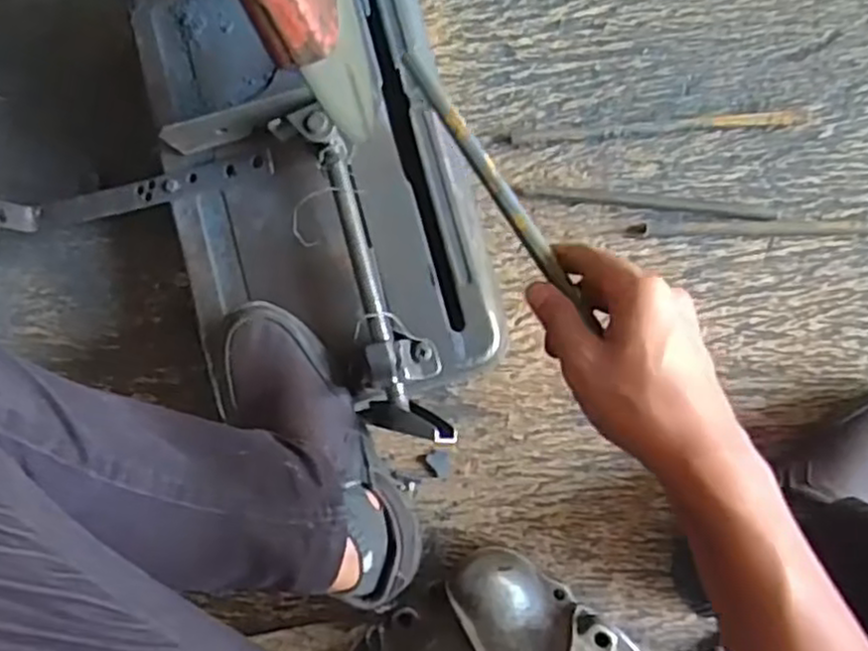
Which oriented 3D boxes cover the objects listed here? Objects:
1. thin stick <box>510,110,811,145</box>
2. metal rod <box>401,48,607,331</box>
[{"bbox_3d":[0.200,-0.179,0.663,0.256,0.007,0.014,-2,85,7],"label":"thin stick"},{"bbox_3d":[0.034,-0.077,0.405,0.011,0.010,0.179,-33,80,4],"label":"metal rod"}]

